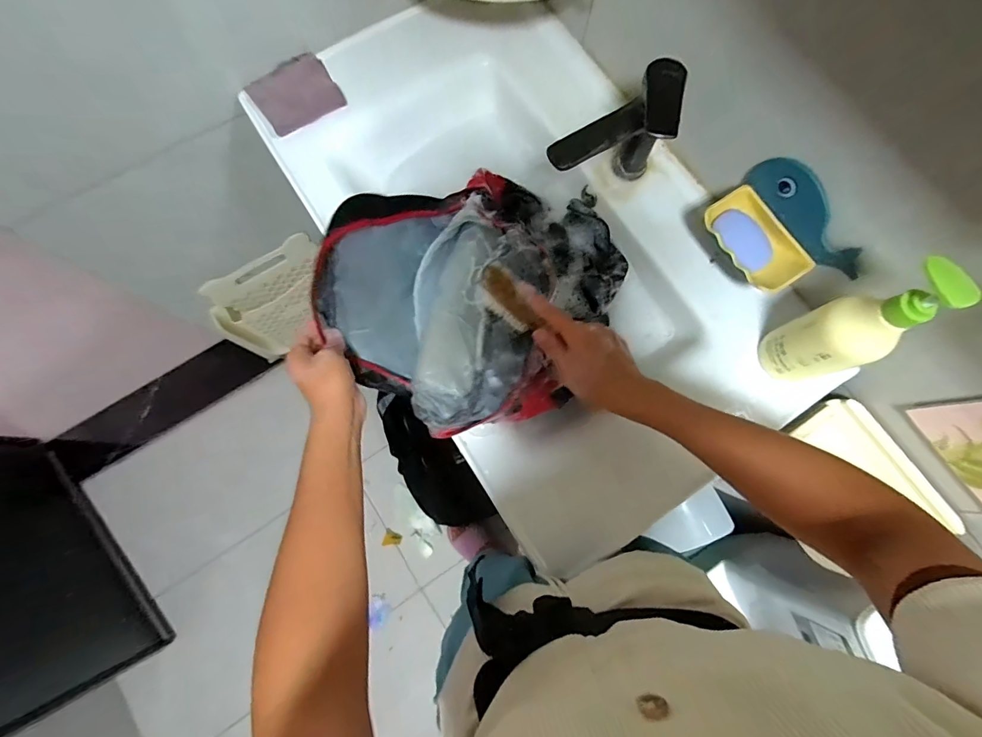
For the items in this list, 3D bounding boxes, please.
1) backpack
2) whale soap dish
[{"bbox_3d":[-0.013,-0.123,0.544,0.392,0.152,0.289,-42,81,-9],"label":"backpack"},{"bbox_3d":[0.325,-0.152,0.479,0.080,0.073,0.160,-34,80,-8],"label":"whale soap dish"}]

